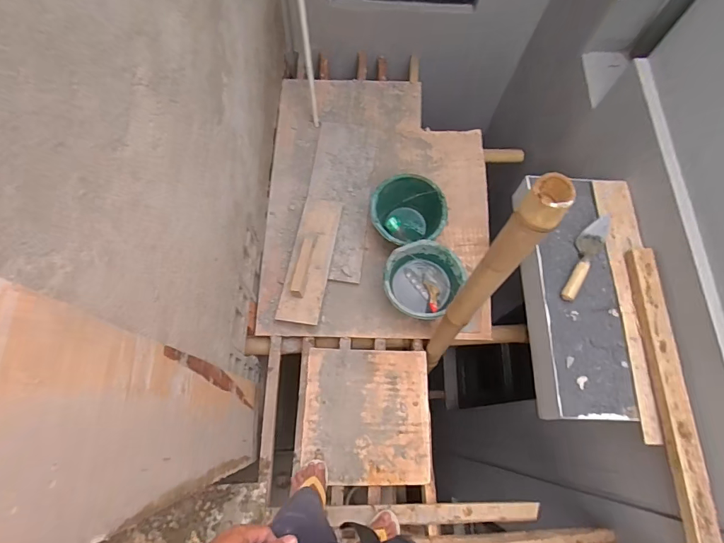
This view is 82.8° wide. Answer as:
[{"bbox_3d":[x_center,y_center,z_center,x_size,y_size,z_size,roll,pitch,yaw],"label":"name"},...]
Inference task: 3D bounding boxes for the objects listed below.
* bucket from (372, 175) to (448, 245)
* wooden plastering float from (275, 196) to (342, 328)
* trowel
[{"bbox_3d":[0.168,-0.206,1.530,0.264,0.192,0.229,44,74,12],"label":"bucket"},{"bbox_3d":[-0.188,-0.053,1.517,0.153,0.074,0.497,10,70,1],"label":"wooden plastering float"},{"bbox_3d":[0.630,-0.048,1.157,0.069,0.062,0.293,34,72,9],"label":"trowel"}]

